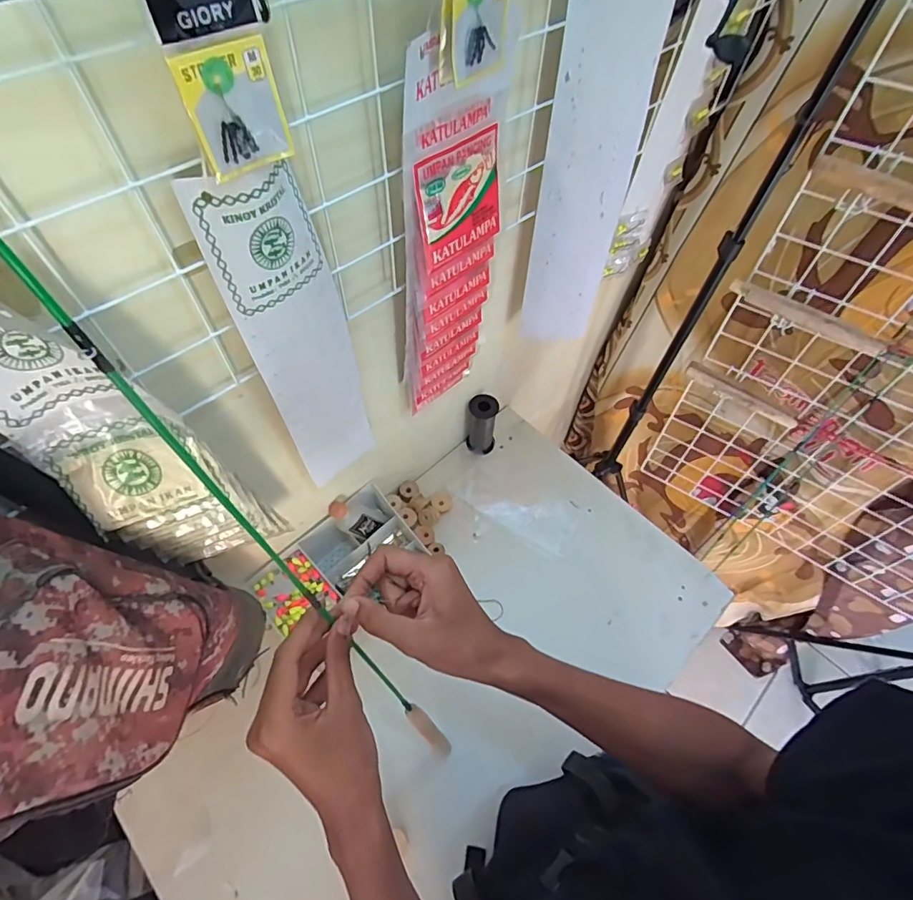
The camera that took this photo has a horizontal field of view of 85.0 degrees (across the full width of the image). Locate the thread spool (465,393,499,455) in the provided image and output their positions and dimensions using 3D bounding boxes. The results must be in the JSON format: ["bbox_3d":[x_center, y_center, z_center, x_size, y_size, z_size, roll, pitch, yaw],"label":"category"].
[{"bbox_3d":[0.046,-0.045,0.872,0.052,0.116,0.050,1,59,-1],"label":"thread spool"}]

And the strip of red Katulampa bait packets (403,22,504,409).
[{"bbox_3d":[-0.004,-0.186,0.526,0.118,0.402,0.027,-39,67,-22],"label":"strip of red Katulampa bait packets"}]

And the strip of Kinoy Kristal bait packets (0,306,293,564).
[{"bbox_3d":[-0.234,0.017,0.390,0.067,0.318,0.109,41,66,21],"label":"strip of Kinoy Kristal bait packets"}]

